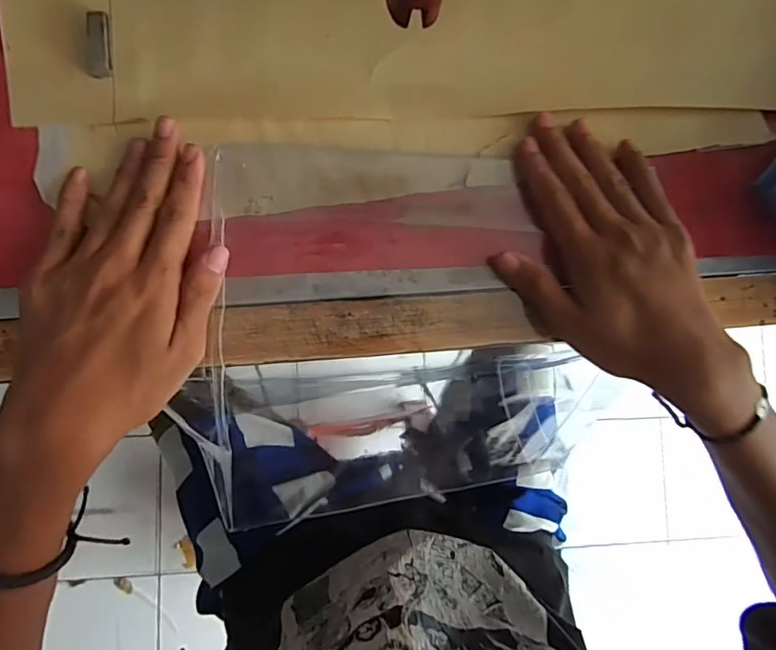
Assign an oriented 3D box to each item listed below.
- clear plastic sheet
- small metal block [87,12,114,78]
[{"bbox_3d":[0.000,-0.002,0.307,0.237,0.007,0.214,-8,91,-7],"label":"clear plastic sheet"},{"bbox_3d":[-0.166,-0.162,0.288,0.013,0.004,0.037,-3,87,-7],"label":"small metal block"}]

